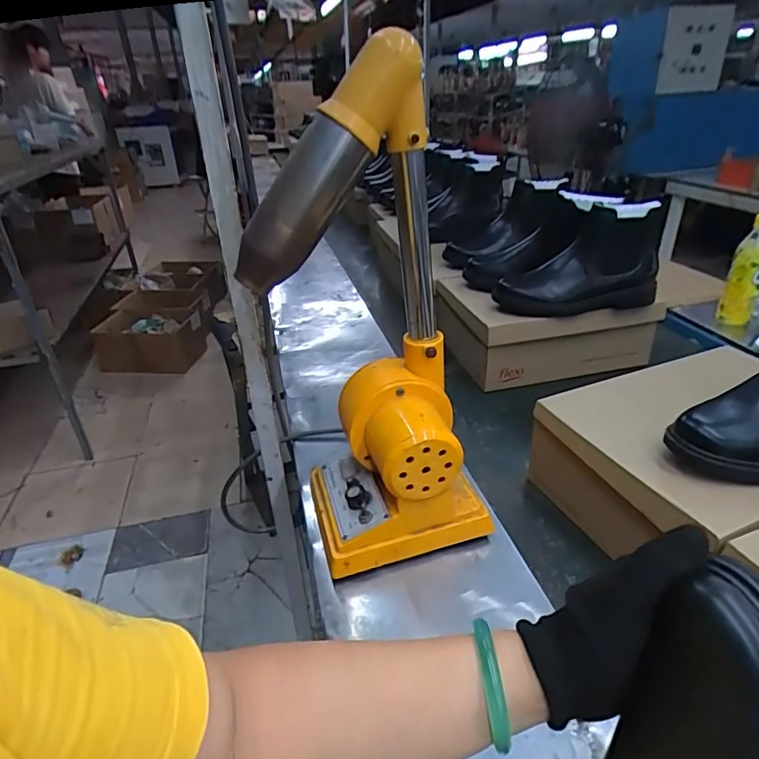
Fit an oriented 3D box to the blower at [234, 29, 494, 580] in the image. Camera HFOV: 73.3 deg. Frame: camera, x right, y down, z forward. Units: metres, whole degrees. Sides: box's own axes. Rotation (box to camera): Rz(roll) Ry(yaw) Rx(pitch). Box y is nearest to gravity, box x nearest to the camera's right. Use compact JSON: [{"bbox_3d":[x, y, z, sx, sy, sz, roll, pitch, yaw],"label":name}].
[{"bbox_3d":[-0.004,-0.030,0.517,0.211,0.490,0.161,-13,32,-16],"label":"blower"}]

